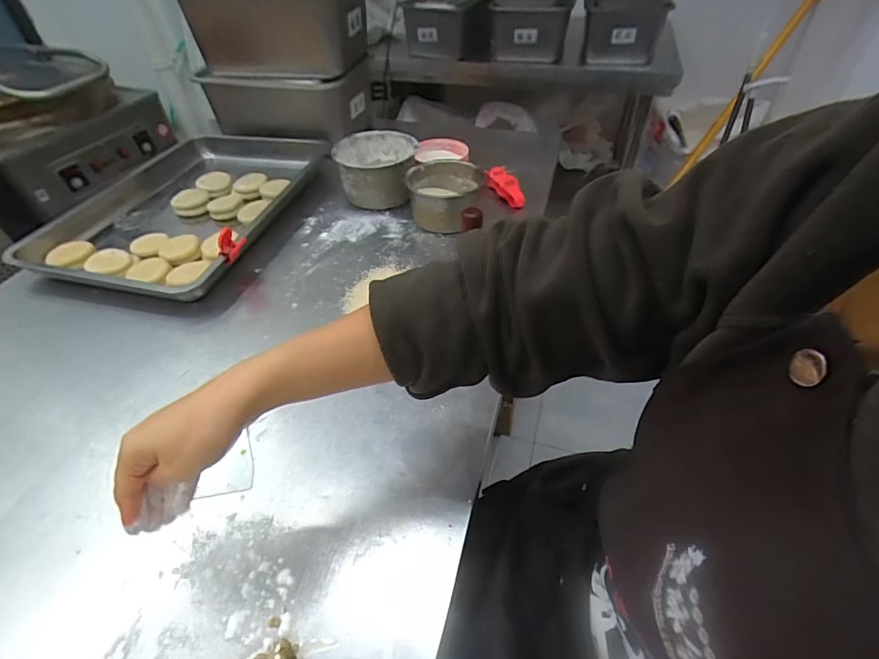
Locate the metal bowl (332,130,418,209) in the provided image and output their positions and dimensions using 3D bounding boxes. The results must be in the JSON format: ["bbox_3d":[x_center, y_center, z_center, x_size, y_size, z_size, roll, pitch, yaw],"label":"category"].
[{"bbox_3d":[-0.116,-0.297,0.824,0.135,0.089,0.148,-2,46,2],"label":"metal bowl"}]

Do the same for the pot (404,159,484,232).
[{"bbox_3d":[0.009,-0.236,0.769,0.120,0.065,0.133,-12,46,-8],"label":"pot"}]

